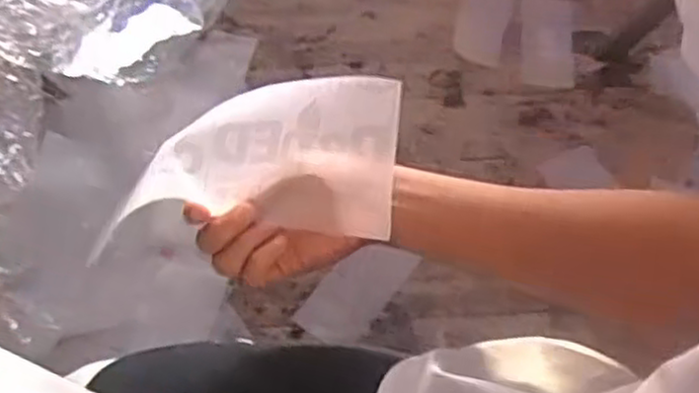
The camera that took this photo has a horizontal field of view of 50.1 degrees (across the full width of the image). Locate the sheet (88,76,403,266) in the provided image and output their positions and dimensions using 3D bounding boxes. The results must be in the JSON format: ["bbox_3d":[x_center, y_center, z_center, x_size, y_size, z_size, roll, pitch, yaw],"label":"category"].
[{"bbox_3d":[-0.060,-0.022,0.510,0.199,0.103,0.030,-9,23,-13],"label":"sheet"}]

